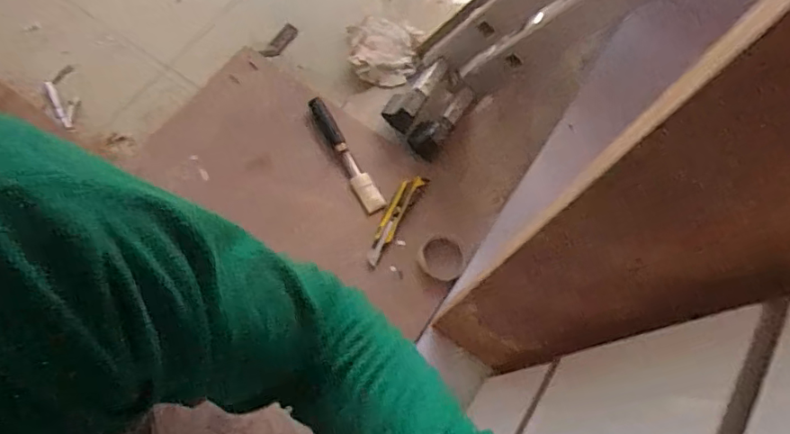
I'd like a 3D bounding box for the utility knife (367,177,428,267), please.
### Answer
[{"bbox_3d":[-0.003,0.001,0.988,0.034,0.020,0.181,32,68,4],"label":"utility knife"}]

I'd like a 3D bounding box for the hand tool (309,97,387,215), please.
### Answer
[{"bbox_3d":[-0.091,-0.114,1.008,0.036,0.024,0.239,-30,86,-12],"label":"hand tool"}]

